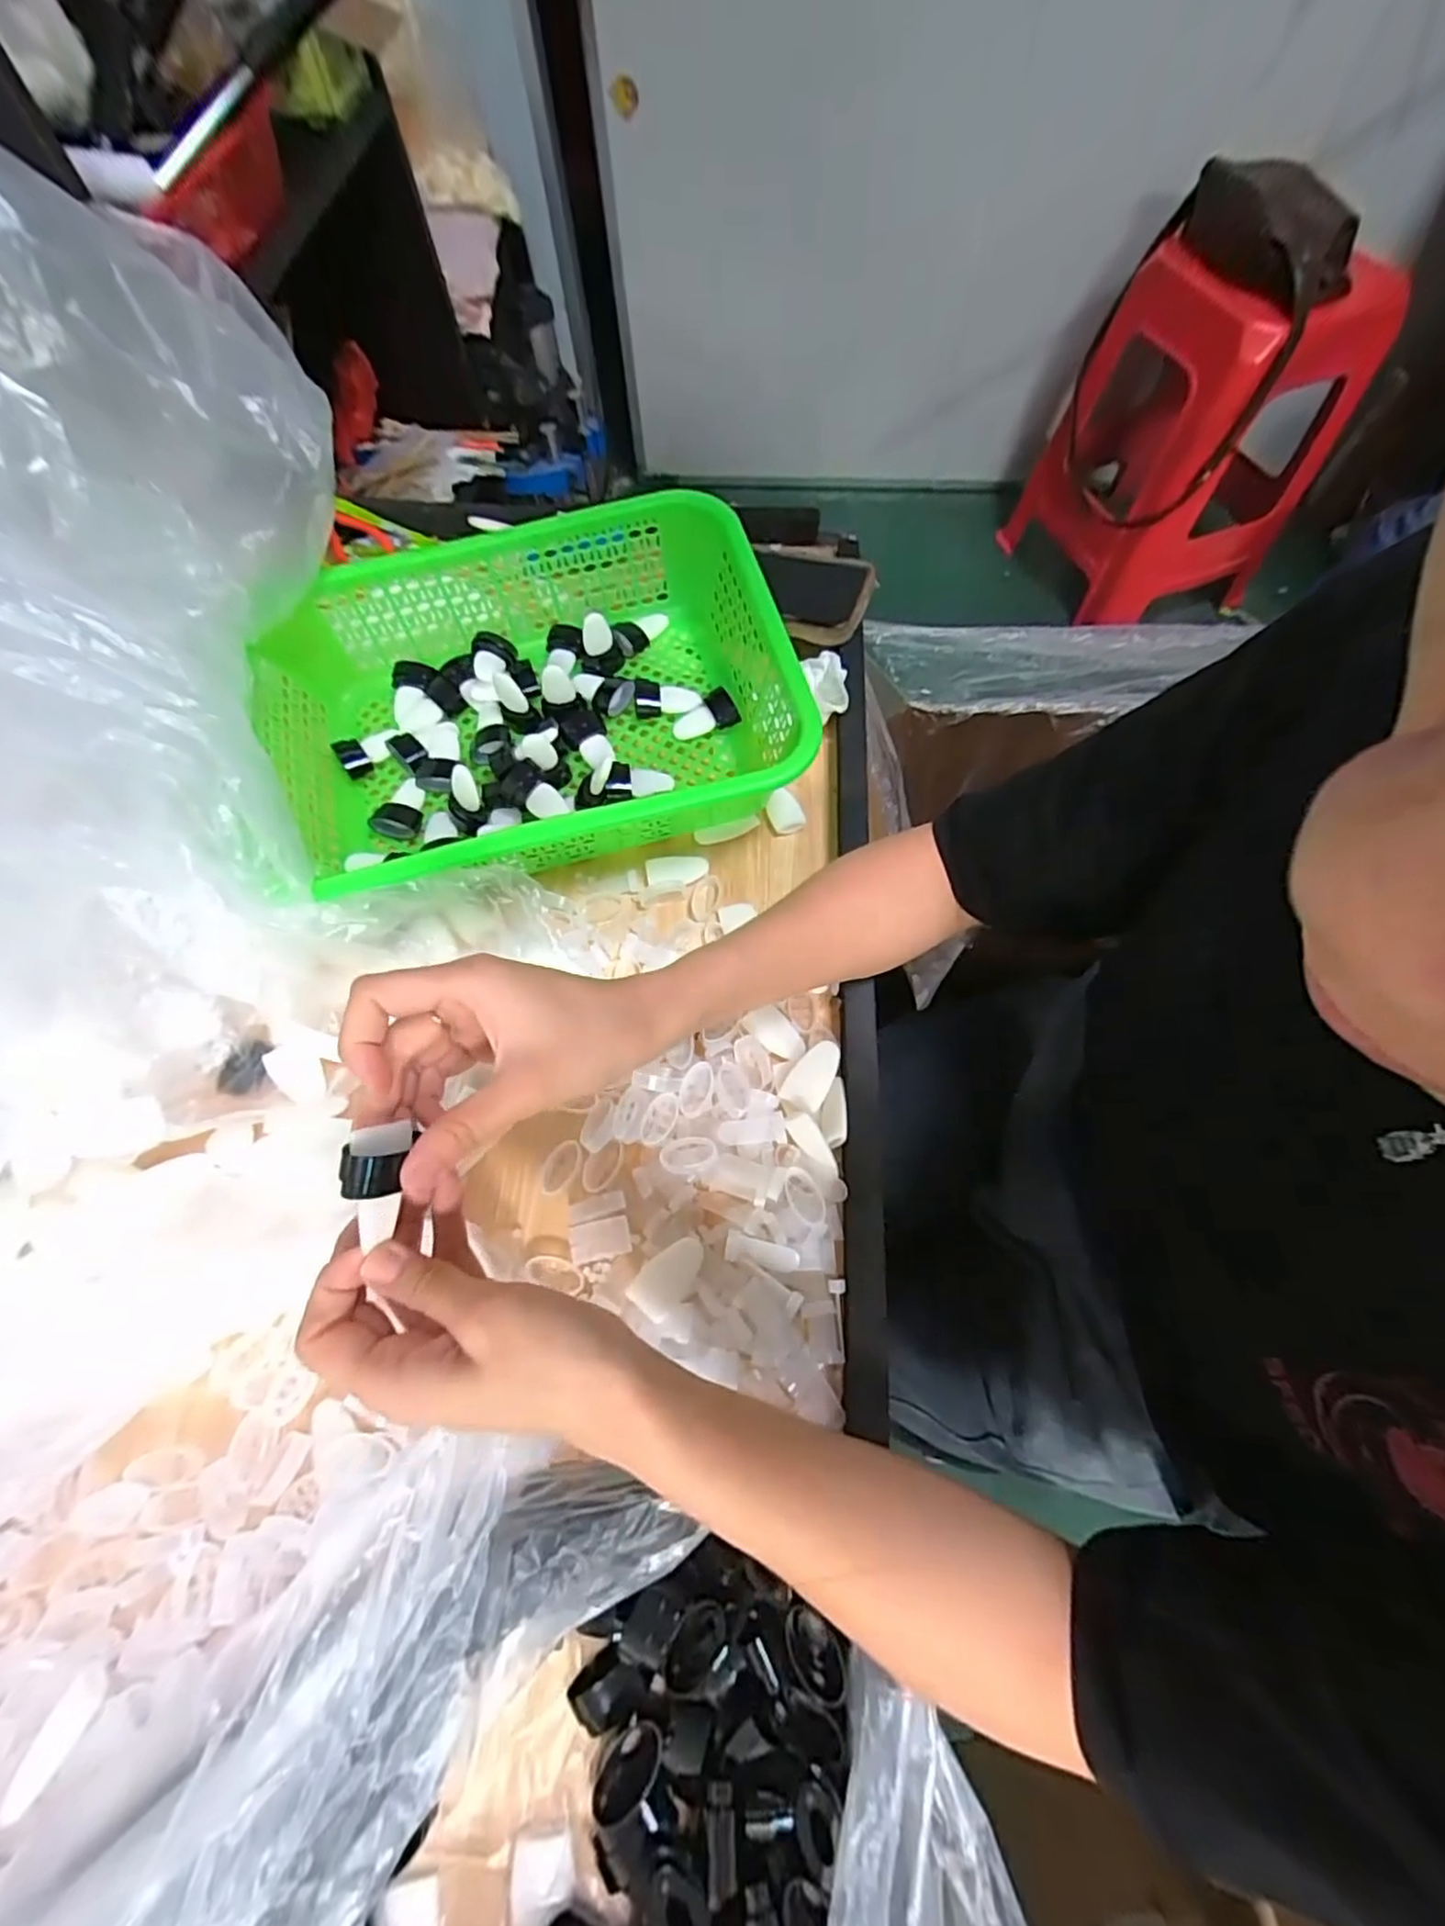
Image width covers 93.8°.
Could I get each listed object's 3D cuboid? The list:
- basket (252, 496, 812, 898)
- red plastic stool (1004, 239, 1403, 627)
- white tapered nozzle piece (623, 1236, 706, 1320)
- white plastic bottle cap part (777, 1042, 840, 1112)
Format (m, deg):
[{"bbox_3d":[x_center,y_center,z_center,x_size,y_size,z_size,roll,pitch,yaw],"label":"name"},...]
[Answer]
[{"bbox_3d":[-0.134,-0.174,0.475,0.345,0.094,0.263,-14,66,-5],"label":"basket"},{"bbox_3d":[0.828,-0.971,1.235,0.396,0.487,0.374,-21,67,-8],"label":"red plastic stool"},{"bbox_3d":[-0.027,0.165,0.357,0.043,0.009,0.025,-42,71,-15],"label":"white tapered nozzle piece"},{"bbox_3d":[0.054,0.067,0.400,0.023,0.009,0.044,31,70,14],"label":"white plastic bottle cap part"}]

